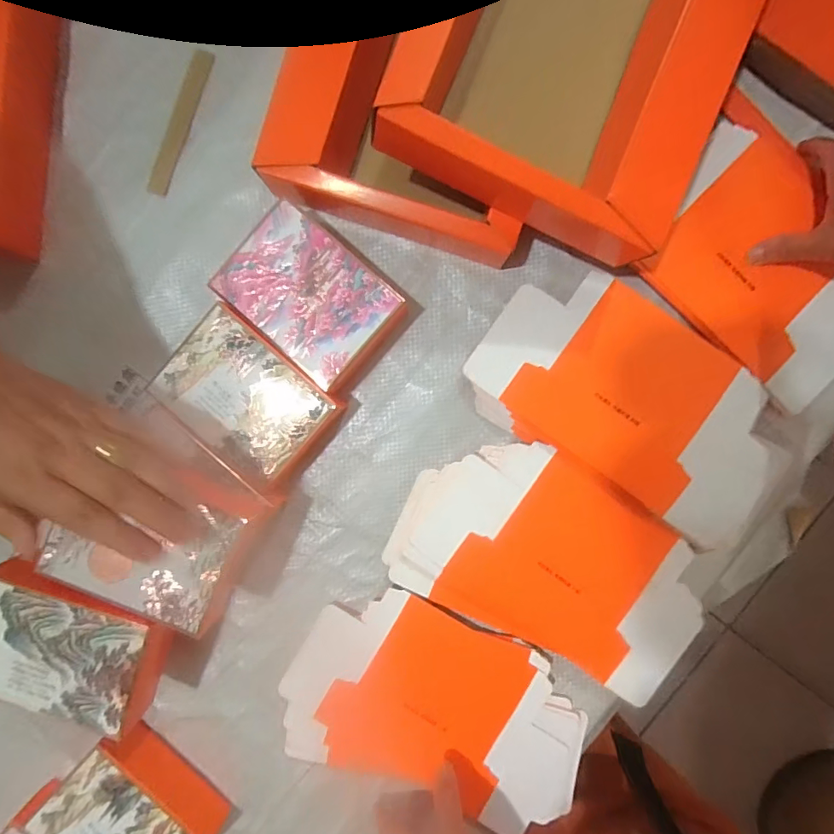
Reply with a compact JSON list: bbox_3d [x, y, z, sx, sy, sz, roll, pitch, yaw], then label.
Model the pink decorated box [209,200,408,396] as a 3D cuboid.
[{"bbox_3d":[-0.086,-0.096,0.408,0.135,0.040,0.096,42,90,0],"label":"pink decorated box"}]

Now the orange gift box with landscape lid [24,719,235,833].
[{"bbox_3d":[-0.250,0.355,0.435,0.129,0.060,0.103,43,96,2],"label":"orange gift box with landscape lid"}]

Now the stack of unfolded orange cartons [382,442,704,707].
[{"bbox_3d":[0.116,0.121,0.424,0.259,0.017,0.158,26,95,4],"label":"stack of unfolded orange cartons"}]

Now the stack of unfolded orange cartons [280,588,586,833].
[{"bbox_3d":[0.019,0.259,0.439,0.261,0.020,0.166,21,95,5],"label":"stack of unfolded orange cartons"}]

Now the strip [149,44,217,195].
[{"bbox_3d":[-0.209,-0.260,0.434,0.020,0.005,0.128,22,95,4],"label":"strip"}]

